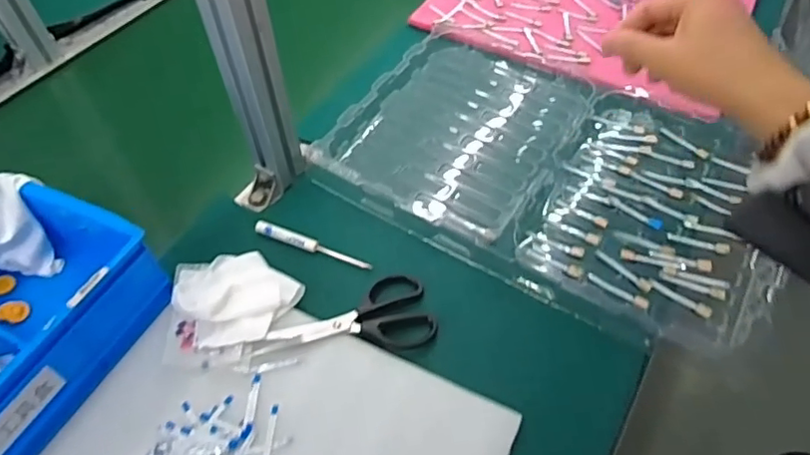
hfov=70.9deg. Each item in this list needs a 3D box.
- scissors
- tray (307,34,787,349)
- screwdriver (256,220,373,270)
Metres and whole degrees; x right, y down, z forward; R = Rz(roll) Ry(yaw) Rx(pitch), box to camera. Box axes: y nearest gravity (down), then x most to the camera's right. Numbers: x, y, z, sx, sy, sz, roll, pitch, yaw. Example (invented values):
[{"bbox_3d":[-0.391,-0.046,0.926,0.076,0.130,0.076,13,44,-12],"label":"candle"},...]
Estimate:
[{"bbox_3d":[-0.053,0.083,0.530,0.160,0.020,0.068,-6,52,-2],"label":"scissors"},{"bbox_3d":[0.157,-0.068,0.635,0.465,0.033,0.320,22,56,18],"label":"tray"},{"bbox_3d":[-0.097,0.019,0.582,0.130,0.010,0.016,18,55,16],"label":"screwdriver"}]

